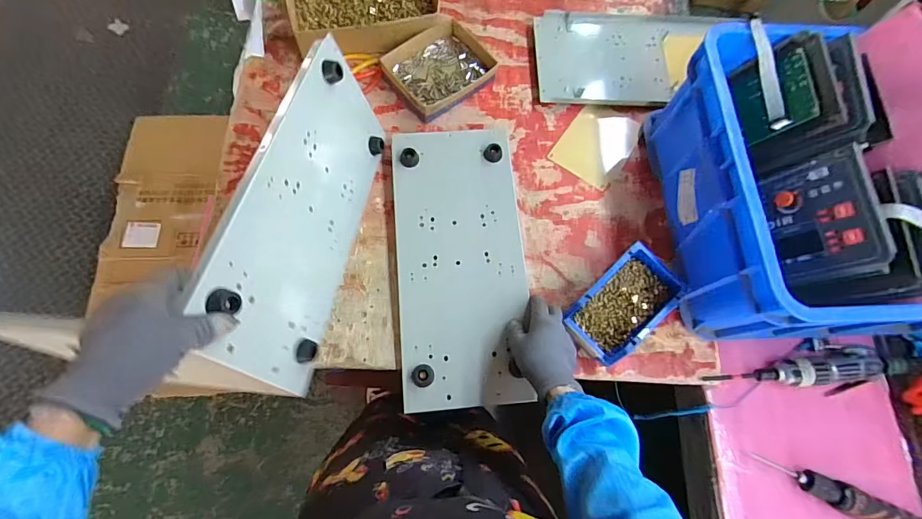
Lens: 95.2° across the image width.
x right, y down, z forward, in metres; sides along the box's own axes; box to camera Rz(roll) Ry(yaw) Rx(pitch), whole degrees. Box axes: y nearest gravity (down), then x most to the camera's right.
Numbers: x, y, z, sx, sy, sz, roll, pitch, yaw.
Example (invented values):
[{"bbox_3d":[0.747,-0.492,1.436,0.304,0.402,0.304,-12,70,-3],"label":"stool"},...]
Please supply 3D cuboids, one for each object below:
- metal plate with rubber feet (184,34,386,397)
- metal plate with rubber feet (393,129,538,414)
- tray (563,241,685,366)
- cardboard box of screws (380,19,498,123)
[{"bbox_3d":[-0.190,-0.070,0.553,0.020,0.202,0.436,0,59,18],"label":"metal plate with rubber feet"},{"bbox_3d":[-0.002,-0.002,0.655,0.196,0.014,0.436,-2,74,-1],"label":"metal plate with rubber feet"},{"bbox_3d":[0.231,0.067,0.617,0.159,0.072,0.101,-39,78,-13],"label":"tray"},{"bbox_3d":[-0.039,-0.344,0.761,0.173,0.040,0.159,-36,77,-13],"label":"cardboard box of screws"}]

